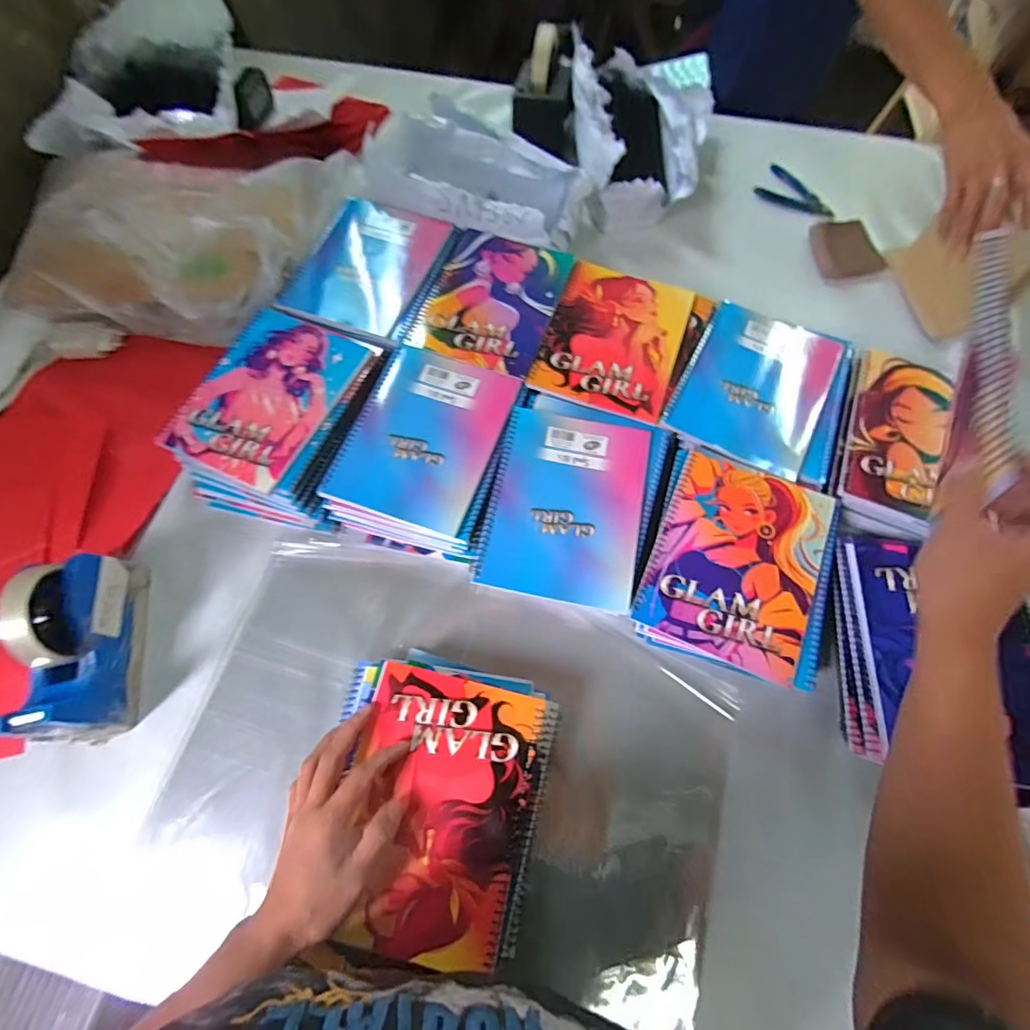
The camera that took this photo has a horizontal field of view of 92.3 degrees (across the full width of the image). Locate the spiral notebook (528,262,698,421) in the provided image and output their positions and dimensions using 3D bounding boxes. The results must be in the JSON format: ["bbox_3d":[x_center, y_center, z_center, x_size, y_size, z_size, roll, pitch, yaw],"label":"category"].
[{"bbox_3d":[0.115,-0.207,0.571,0.150,0.006,0.198,18,70,7],"label":"spiral notebook"}]

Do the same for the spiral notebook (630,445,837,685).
[{"bbox_3d":[0.214,0.040,0.469,0.153,0.009,0.194,24,71,9],"label":"spiral notebook"}]

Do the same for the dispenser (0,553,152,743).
[{"bbox_3d":[-0.397,0.117,0.441,0.055,0.105,0.162,-10,70,-3],"label":"dispenser"}]

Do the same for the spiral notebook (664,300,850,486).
[{"bbox_3d":[0.269,-0.147,0.548,0.150,0.008,0.199,27,71,10],"label":"spiral notebook"}]

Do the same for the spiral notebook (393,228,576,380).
[{"bbox_3d":[-0.031,-0.262,0.593,0.158,0.009,0.195,19,70,7],"label":"spiral notebook"}]

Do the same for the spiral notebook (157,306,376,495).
[{"bbox_3d":[-0.271,-0.133,0.541,0.151,0.009,0.198,24,70,9],"label":"spiral notebook"}]

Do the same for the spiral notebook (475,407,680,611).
[{"bbox_3d":[0.060,-0.013,0.490,0.164,0.007,0.199,11,69,4],"label":"spiral notebook"}]

